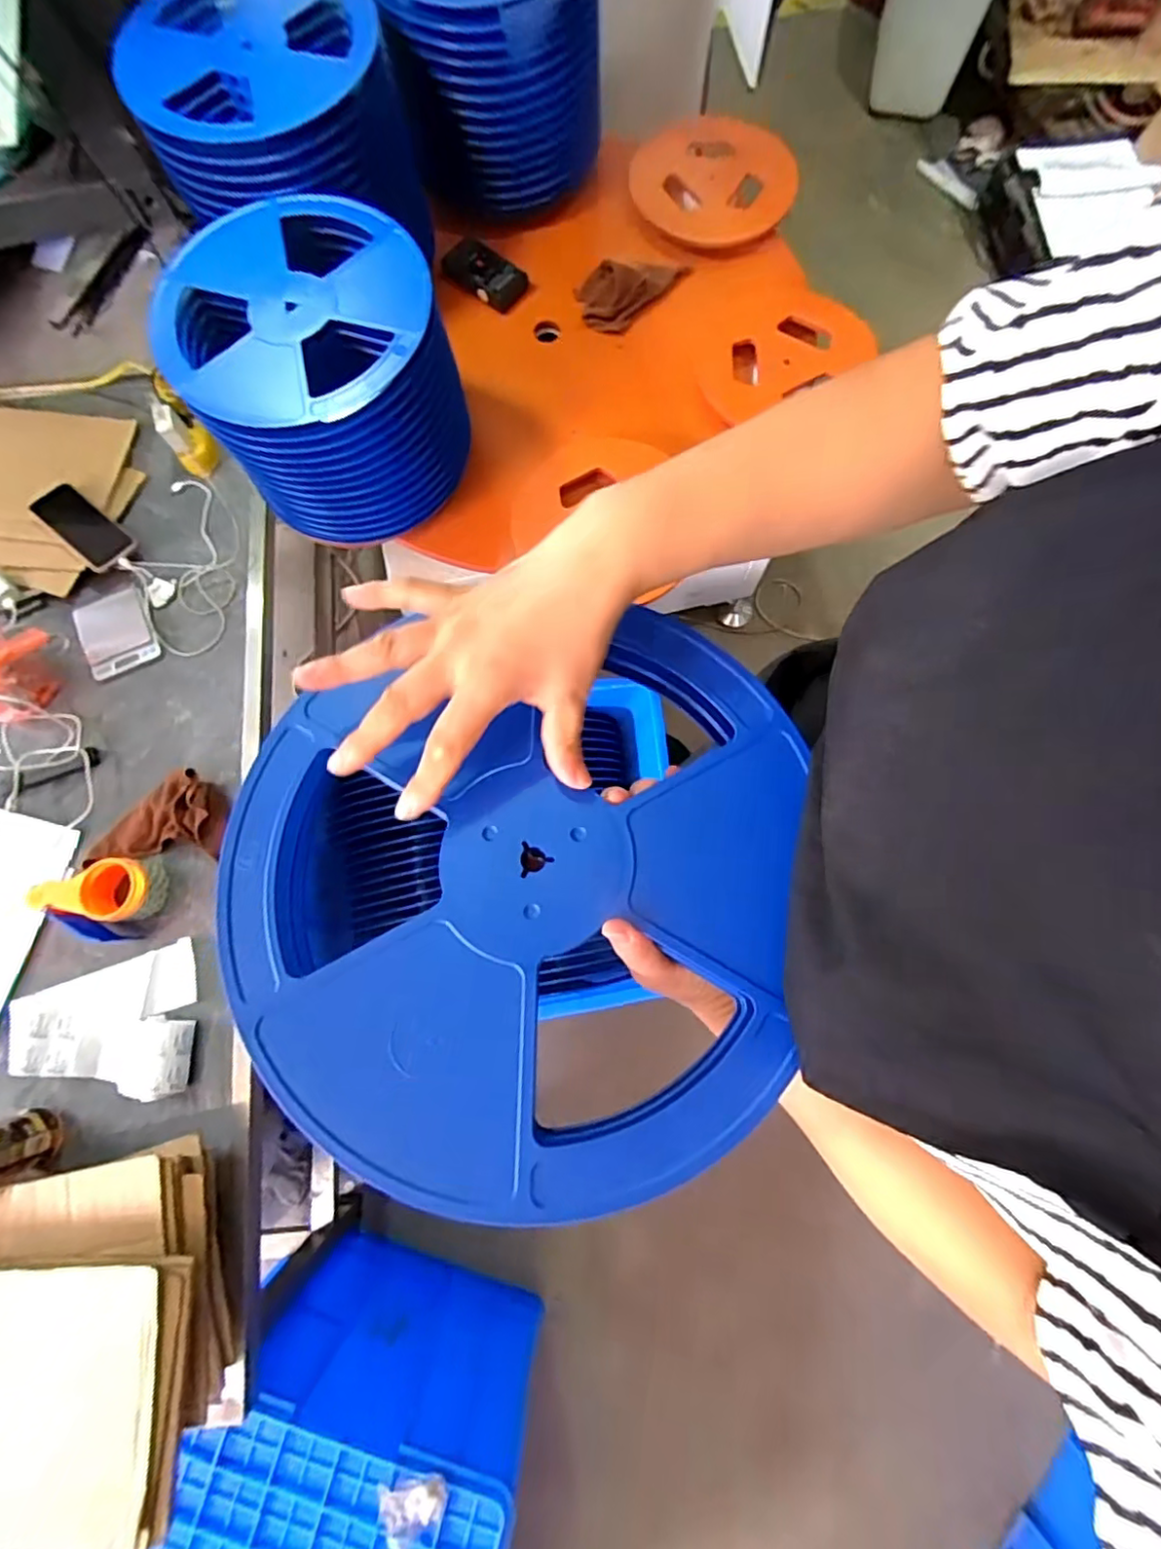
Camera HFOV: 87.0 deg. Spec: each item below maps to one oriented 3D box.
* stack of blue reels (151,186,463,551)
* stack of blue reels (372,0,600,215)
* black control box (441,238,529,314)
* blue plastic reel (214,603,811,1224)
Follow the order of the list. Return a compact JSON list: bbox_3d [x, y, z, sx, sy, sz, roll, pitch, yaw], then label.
[{"bbox_3d":[-0.329,-0.513,0.816,0.314,0.229,0.280,-24,79,-4],"label":"stack of blue reels"},{"bbox_3d":[-0.142,-1.124,0.945,0.314,0.250,0.307,-15,78,-2],"label":"stack of blue reels"},{"bbox_3d":[-0.161,-0.822,1.002,0.147,0.021,0.066,35,81,8],"label":"black control box"},{"bbox_3d":[-0.032,0.056,0.322,0.291,0.031,0.288,1,78,1],"label":"blue plastic reel"}]

